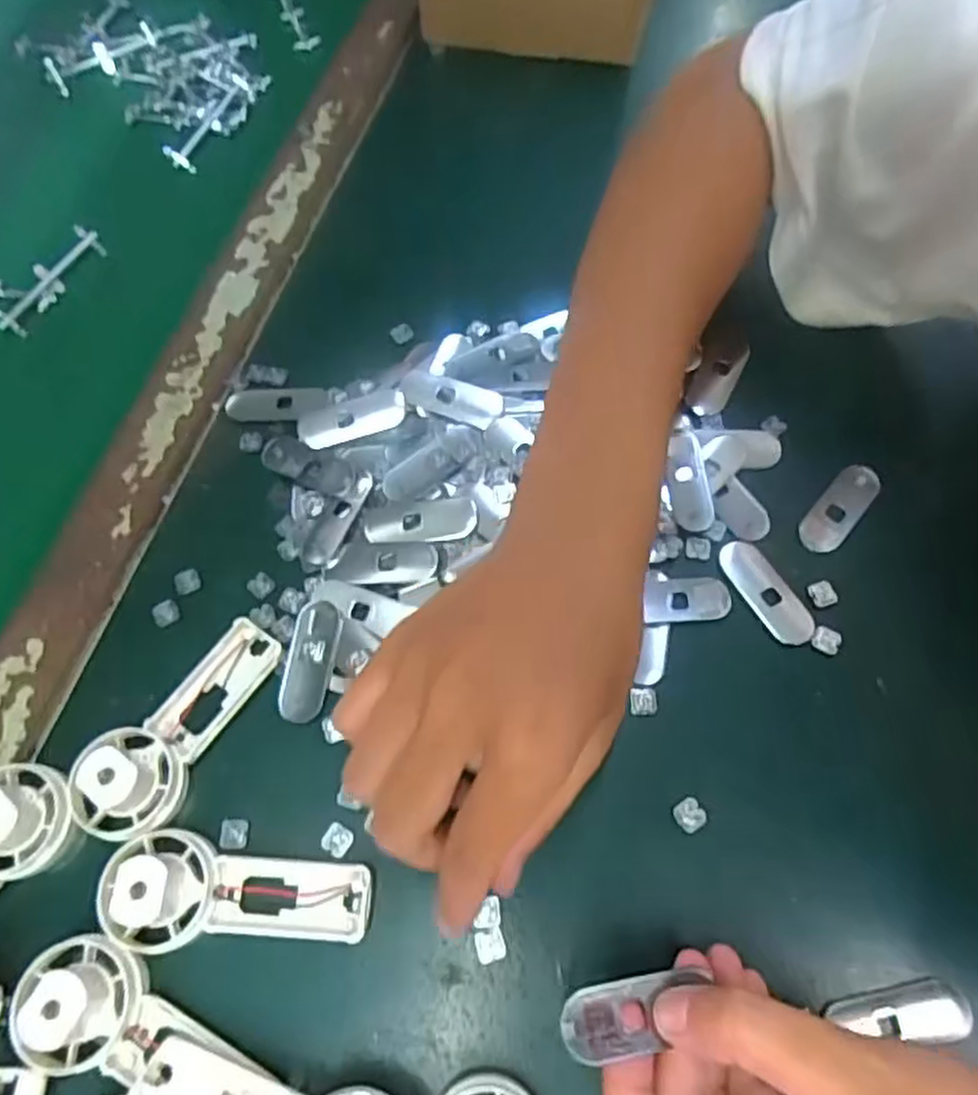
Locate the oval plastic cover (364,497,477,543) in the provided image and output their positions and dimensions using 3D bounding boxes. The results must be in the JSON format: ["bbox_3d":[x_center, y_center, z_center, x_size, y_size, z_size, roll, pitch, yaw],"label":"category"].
[{"bbox_3d":[-0.030,-0.012,0.333,0.049,0.004,0.020,-2,65,0],"label":"oval plastic cover"}]

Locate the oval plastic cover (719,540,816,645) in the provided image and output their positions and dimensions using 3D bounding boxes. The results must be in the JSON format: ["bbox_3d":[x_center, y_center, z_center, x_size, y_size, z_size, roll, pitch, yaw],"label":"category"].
[{"bbox_3d":[0.118,0.018,0.320,0.020,0.004,0.050,-31,68,-12],"label":"oval plastic cover"}]

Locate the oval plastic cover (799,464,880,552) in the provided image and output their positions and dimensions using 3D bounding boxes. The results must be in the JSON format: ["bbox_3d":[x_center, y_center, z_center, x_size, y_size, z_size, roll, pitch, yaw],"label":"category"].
[{"bbox_3d":[0.157,-0.019,0.337,0.018,0.004,0.050,38,72,17],"label":"oval plastic cover"}]

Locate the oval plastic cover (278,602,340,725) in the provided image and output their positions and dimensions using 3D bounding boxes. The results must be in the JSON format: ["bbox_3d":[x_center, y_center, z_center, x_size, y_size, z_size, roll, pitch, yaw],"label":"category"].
[{"bbox_3d":[-0.074,0.046,0.311,0.020,0.004,0.049,8,66,5],"label":"oval plastic cover"}]

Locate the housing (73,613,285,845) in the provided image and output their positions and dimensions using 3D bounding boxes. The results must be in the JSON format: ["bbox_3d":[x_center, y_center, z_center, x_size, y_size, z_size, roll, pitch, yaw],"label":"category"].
[{"bbox_3d":[-0.120,0.066,0.291,0.036,0.028,0.091,26,69,13],"label":"housing"}]

